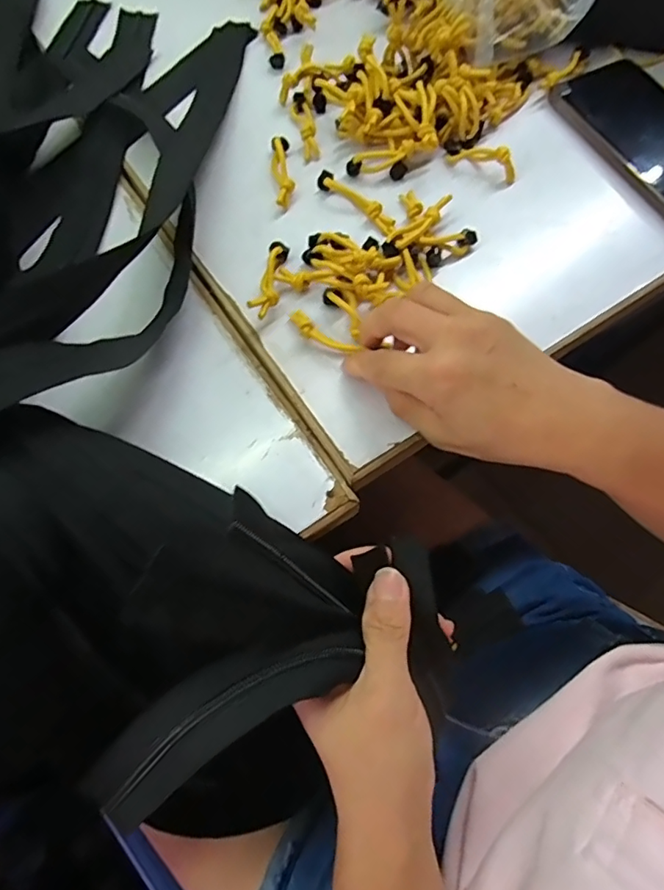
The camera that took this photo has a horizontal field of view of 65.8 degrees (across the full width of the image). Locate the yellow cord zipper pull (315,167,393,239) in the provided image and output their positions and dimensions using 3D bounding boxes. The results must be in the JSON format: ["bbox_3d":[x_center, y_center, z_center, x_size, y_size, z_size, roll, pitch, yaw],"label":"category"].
[{"bbox_3d":[0.019,-0.166,0.351,0.016,0.009,0.072,-39,73,-14],"label":"yellow cord zipper pull"}]

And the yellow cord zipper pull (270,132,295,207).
[{"bbox_3d":[-0.035,-0.194,0.360,0.013,0.013,0.063,-6,69,-2],"label":"yellow cord zipper pull"}]

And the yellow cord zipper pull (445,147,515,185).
[{"bbox_3d":[0.105,-0.200,0.362,0.049,0.020,0.010,26,70,23],"label":"yellow cord zipper pull"}]

